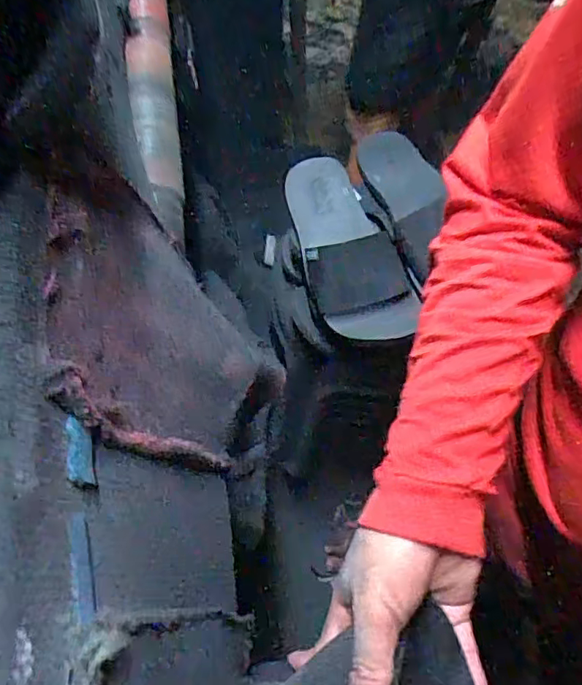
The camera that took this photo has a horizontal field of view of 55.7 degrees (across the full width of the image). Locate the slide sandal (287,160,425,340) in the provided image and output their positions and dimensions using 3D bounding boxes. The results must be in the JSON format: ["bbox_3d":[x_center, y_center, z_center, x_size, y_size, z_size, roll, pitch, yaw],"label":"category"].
[{"bbox_3d":[0.066,-0.122,0.669,0.114,0.063,0.248,-14,63,-7],"label":"slide sandal"}]

